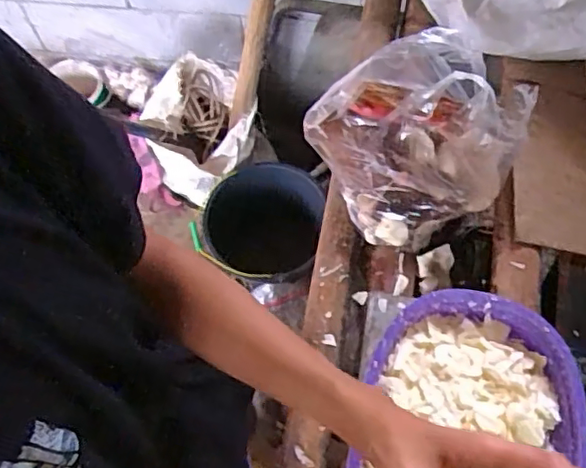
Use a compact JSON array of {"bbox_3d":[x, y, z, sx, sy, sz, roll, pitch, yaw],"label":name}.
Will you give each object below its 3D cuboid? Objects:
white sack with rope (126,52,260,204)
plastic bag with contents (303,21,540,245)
[{"bbox_3d":[-0.240,-0.272,1.501,0.274,0.198,0.250,-34,73,-12],"label":"white sack with rope"},{"bbox_3d":[0.161,-0.125,0.672,0.240,0.152,0.186,-31,72,-11],"label":"plastic bag with contents"}]

